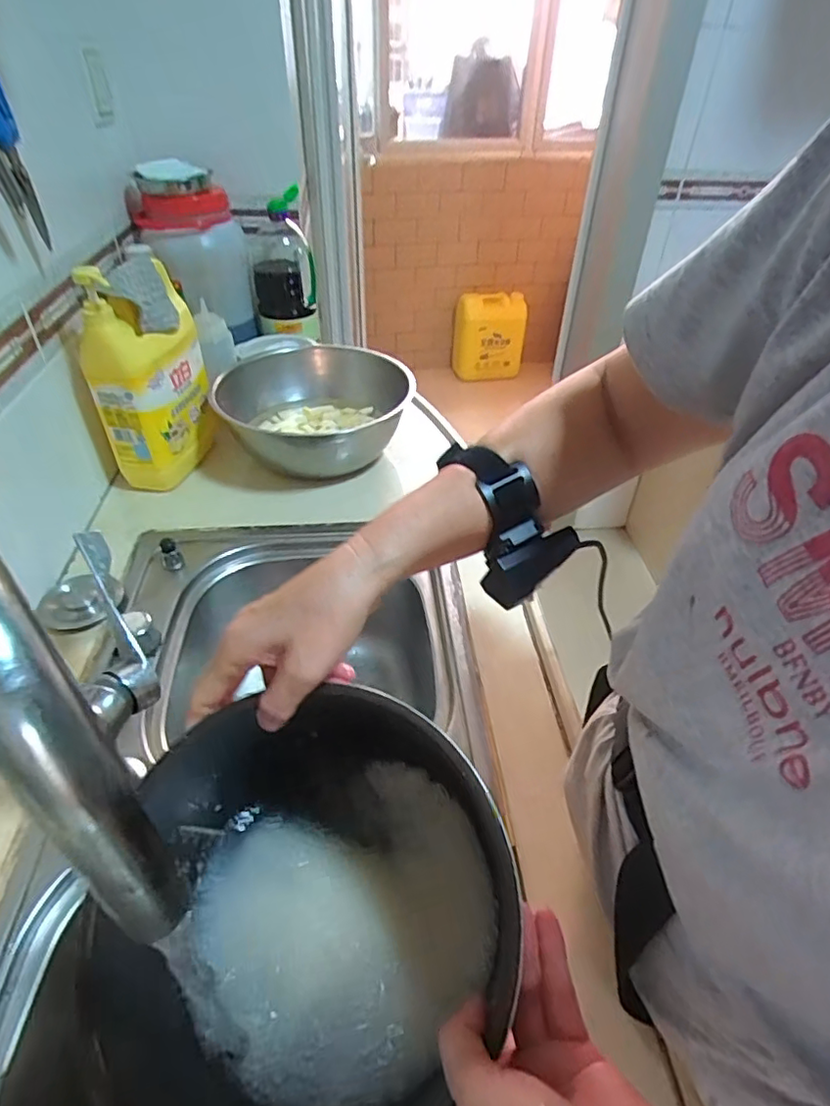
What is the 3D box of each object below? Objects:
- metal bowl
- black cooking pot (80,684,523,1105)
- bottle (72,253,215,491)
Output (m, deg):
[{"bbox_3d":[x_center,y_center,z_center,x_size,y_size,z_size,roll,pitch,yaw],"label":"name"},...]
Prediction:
[{"bbox_3d":[-0.142,-0.198,0.858,0.275,0.115,0.247,-5,40,-8],"label":"metal bowl"},{"bbox_3d":[-0.052,0.212,0.391,0.261,0.092,0.288,13,42,11],"label":"black cooking pot"},{"bbox_3d":[-0.332,-0.219,0.740,0.082,0.270,0.145,8,40,7],"label":"bottle"}]

